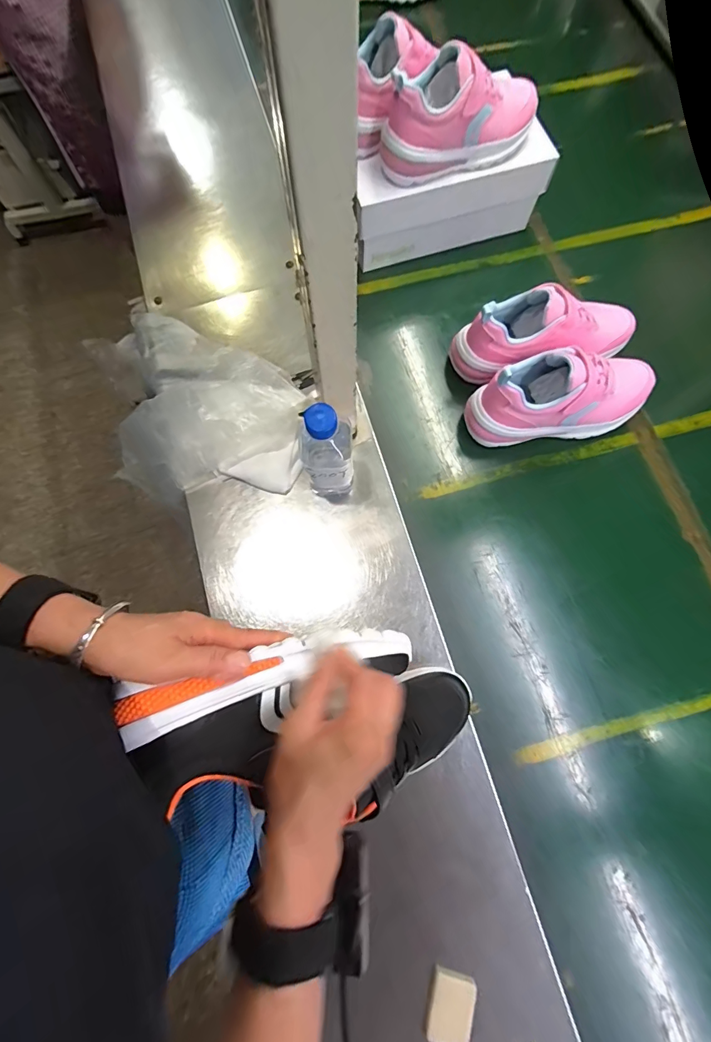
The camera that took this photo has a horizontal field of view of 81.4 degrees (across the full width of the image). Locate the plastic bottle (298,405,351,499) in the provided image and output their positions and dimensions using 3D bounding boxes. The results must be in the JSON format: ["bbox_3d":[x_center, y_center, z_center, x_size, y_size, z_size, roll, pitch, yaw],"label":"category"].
[{"bbox_3d":[-0.031,-0.080,0.476,0.057,0.159,0.064,-11,76,-2],"label":"plastic bottle"}]

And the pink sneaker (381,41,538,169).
[{"bbox_3d":[0.140,-0.524,0.521,0.209,0.087,0.077,-14,76,-3],"label":"pink sneaker"}]

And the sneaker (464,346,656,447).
[{"bbox_3d":[0.275,-0.164,0.550,0.235,0.120,0.079,-6,76,-1],"label":"sneaker"}]

